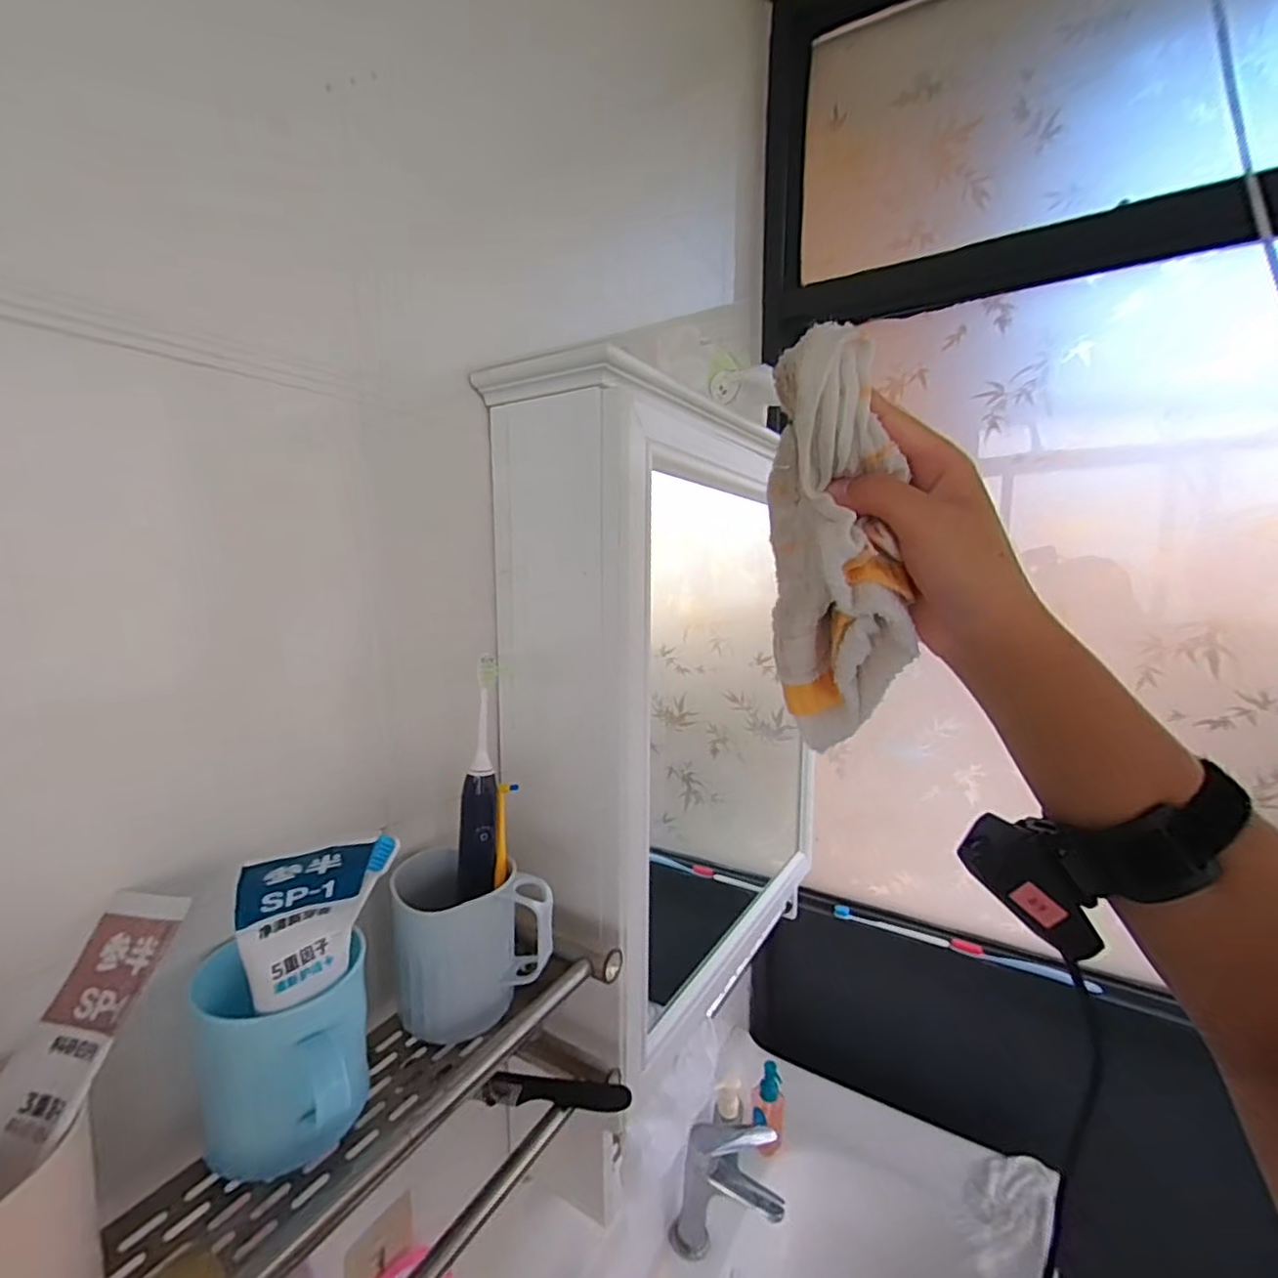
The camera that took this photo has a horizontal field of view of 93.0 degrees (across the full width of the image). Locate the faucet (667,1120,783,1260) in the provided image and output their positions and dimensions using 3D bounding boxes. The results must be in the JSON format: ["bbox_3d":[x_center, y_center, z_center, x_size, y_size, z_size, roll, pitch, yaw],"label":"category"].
[{"bbox_3d":[0.118,0.718,0.782,0.134,0.157,0.079,2,8,14],"label":"faucet"}]

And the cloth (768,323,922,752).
[{"bbox_3d":[0.093,-0.038,0.305,0.081,0.206,0.072,5,23,35],"label":"cloth"}]

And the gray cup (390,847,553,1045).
[{"bbox_3d":[-0.119,0.214,0.434,0.100,0.101,0.086,-3,8,-20],"label":"gray cup"}]

